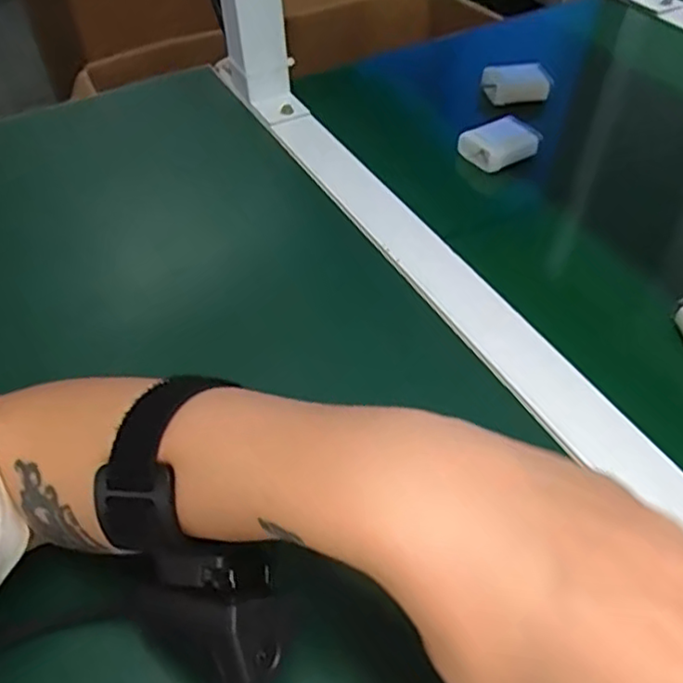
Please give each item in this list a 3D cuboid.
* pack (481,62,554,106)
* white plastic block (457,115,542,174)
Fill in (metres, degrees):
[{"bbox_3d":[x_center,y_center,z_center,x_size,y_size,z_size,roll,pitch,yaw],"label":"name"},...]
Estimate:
[{"bbox_3d":[0.154,-0.227,0.585,0.056,0.022,0.030,-2,48,-1],"label":"pack"},{"bbox_3d":[0.124,-0.155,0.521,0.058,0.020,0.033,-25,52,-20],"label":"white plastic block"}]

